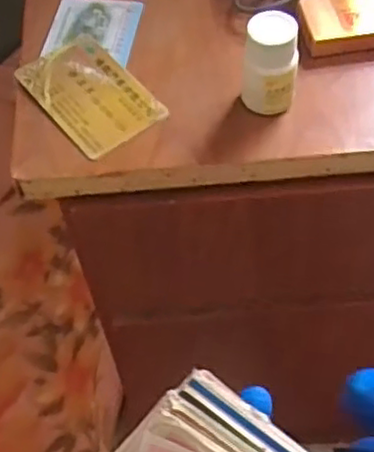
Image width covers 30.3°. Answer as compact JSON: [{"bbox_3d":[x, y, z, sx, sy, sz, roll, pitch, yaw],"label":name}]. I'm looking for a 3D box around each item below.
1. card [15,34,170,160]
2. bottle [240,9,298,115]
[{"bbox_3d":[-0.056,-0.076,0.396,0.053,0.004,0.084,-35,64,-18],"label":"card"},{"bbox_3d":[0.045,-0.086,0.370,0.028,0.049,0.029,6,56,7],"label":"bottle"}]

